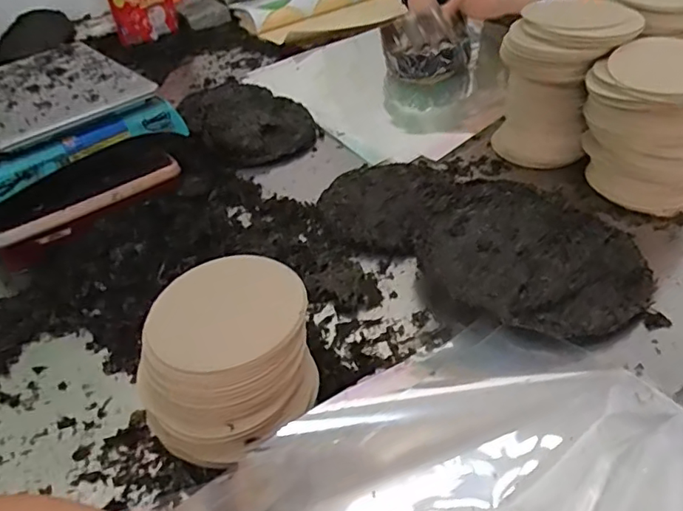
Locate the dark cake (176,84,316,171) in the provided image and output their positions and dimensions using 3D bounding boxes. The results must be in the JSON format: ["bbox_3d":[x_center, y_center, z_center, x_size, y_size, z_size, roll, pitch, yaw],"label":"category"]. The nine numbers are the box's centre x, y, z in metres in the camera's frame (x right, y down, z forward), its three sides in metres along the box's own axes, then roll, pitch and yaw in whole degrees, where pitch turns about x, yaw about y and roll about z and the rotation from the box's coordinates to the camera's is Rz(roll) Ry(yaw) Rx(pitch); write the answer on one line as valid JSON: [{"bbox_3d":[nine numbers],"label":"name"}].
[{"bbox_3d":[-0.198,-0.269,1.039,0.205,0.042,0.353,-29,45,-23],"label":"dark cake"}]

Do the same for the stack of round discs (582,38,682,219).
[{"bbox_3d":[0.394,-0.161,0.686,0.140,0.199,0.128,-6,41,2],"label":"stack of round discs"}]

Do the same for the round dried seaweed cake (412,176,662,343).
[{"bbox_3d":[0.224,-0.001,0.636,0.249,0.052,0.196,14,44,22],"label":"round dried seaweed cake"}]

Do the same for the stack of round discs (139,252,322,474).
[{"bbox_3d":[-0.103,0.095,0.508,0.153,0.110,0.167,-1,40,5],"label":"stack of round discs"}]

